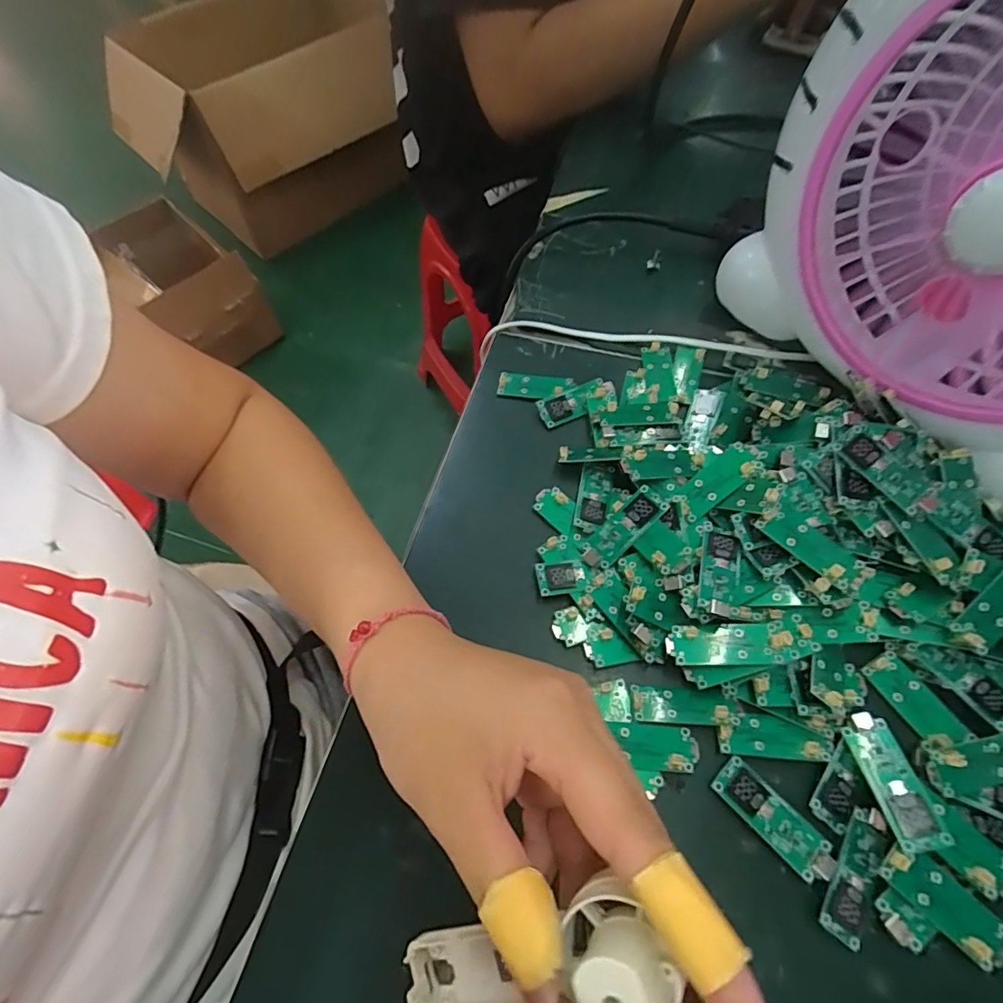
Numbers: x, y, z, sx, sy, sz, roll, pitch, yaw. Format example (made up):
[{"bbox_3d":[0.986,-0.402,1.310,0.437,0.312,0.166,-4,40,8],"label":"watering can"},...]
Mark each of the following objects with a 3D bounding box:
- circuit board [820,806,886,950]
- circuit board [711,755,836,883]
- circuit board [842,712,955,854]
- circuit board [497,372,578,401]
[{"bbox_3d":[0.143,0.149,0.214,0.016,0.005,0.050,26,67,17],"label":"circuit board"},{"bbox_3d":[0.115,0.134,0.224,0.019,0.005,0.050,-41,67,-16],"label":"circuit board"},{"bbox_3d":[0.164,0.116,0.222,0.019,0.005,0.050,-19,52,9],"label":"circuit board"},{"bbox_3d":[0.022,-0.074,0.346,0.048,0.007,0.017,10,63,9],"label":"circuit board"}]

